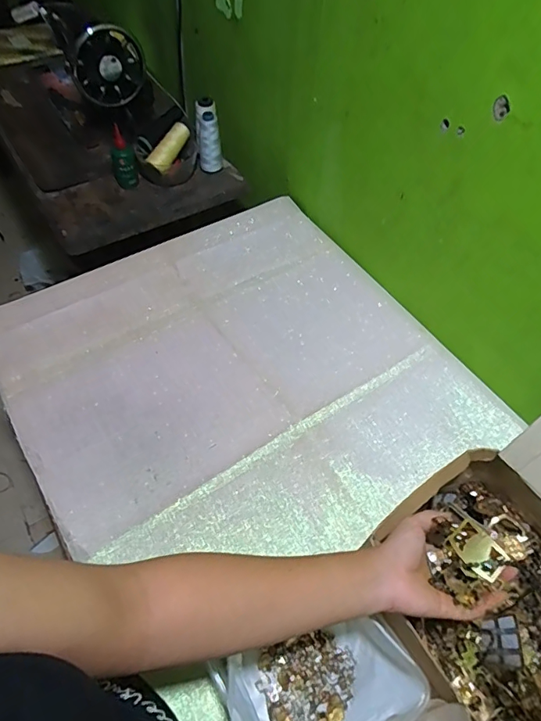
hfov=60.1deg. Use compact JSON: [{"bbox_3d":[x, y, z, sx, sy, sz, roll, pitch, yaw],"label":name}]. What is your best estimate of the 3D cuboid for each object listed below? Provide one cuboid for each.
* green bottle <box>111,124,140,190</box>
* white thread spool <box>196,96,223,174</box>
[{"bbox_3d":[-0.284,-0.387,0.898,0.046,0.108,0.040,-7,56,-6],"label":"green bottle"},{"bbox_3d":[-0.124,-0.447,0.937,0.044,0.134,0.040,-6,34,-6],"label":"white thread spool"}]

